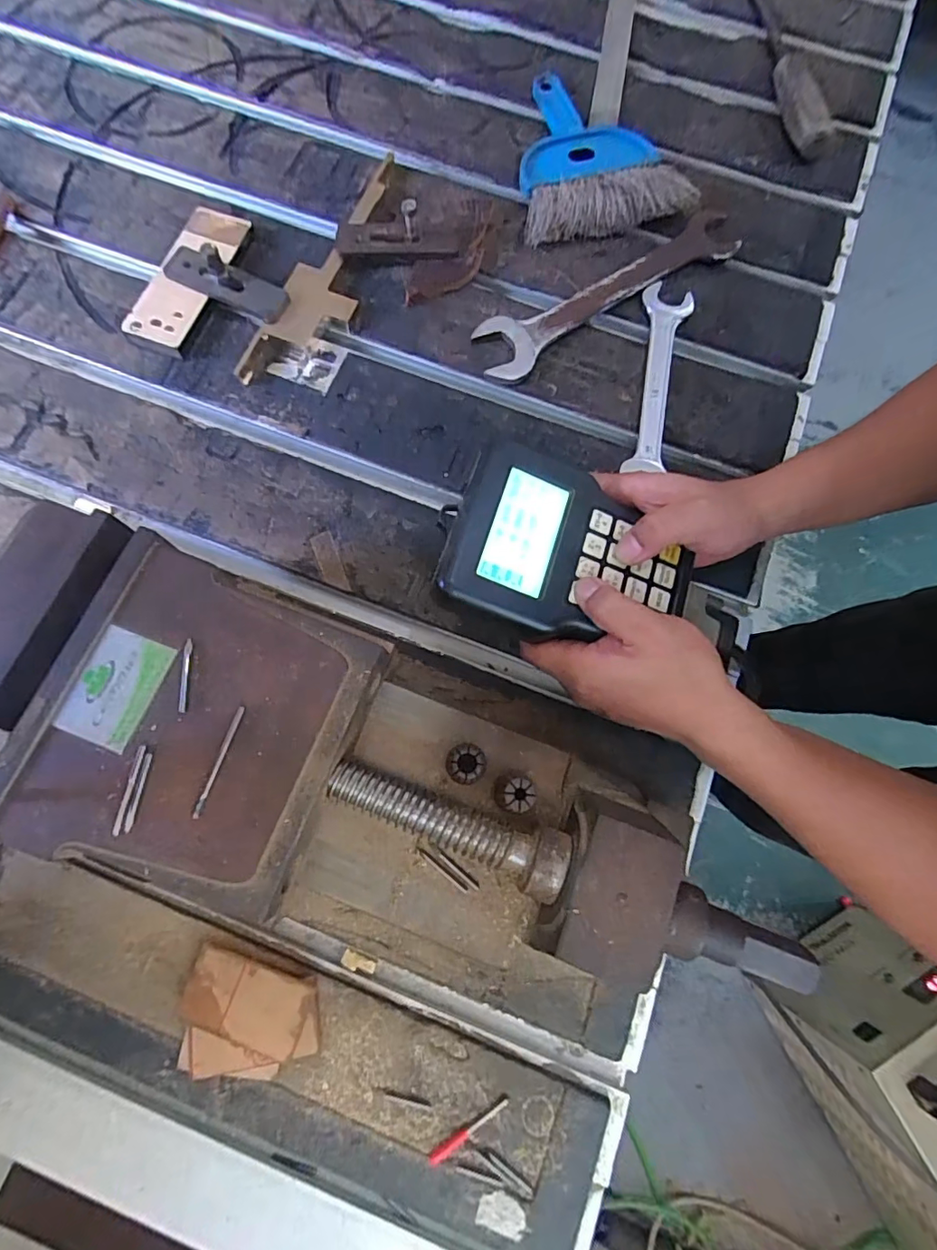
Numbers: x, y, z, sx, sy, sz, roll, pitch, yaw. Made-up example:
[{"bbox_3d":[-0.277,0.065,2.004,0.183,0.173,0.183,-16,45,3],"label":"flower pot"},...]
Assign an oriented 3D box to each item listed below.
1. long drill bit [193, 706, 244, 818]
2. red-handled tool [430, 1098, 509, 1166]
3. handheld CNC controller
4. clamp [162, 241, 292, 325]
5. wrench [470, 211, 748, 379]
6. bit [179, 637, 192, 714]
[{"bbox_3d":[-0.109,0.059,0.228,0.004,0.004,0.048,17,76,2],"label":"long drill bit"},{"bbox_3d":[0.000,0.272,0.280,0.048,0.004,0.006,-32,79,-9],"label":"red-handled tool"},{"bbox_3d":[0.061,-0.042,0.305,0.139,0.024,0.103,20,76,3],"label":"handheld CNC controller"},{"bbox_3d":[-0.189,-0.267,0.403,0.098,0.041,0.028,24,76,4],"label":"clamp"},{"bbox_3d":[0.119,-0.275,0.429,0.254,0.012,0.050,-32,79,-9],"label":"wrench"},{"bbox_3d":[-0.129,0.022,0.238,0.004,0.004,0.033,-2,76,-3],"label":"bit"}]

